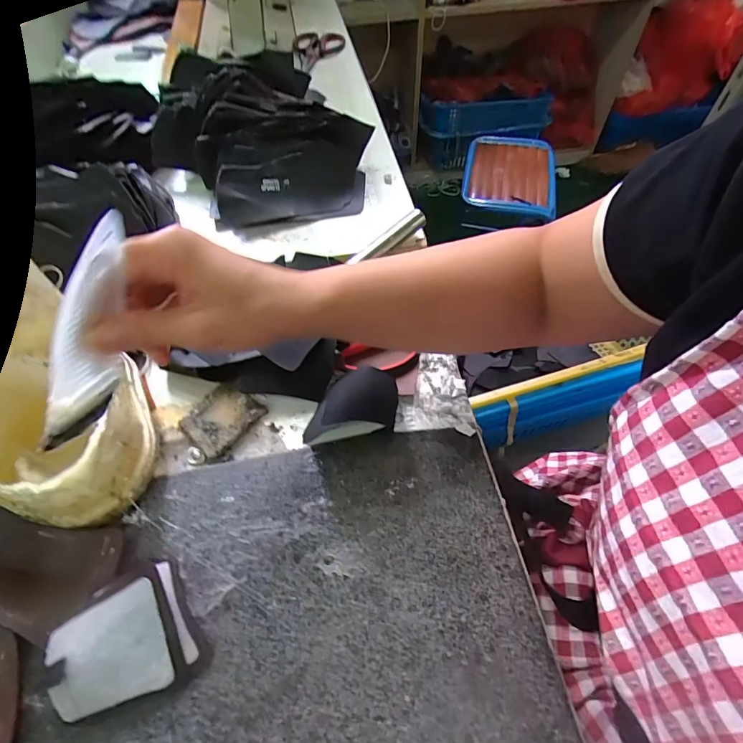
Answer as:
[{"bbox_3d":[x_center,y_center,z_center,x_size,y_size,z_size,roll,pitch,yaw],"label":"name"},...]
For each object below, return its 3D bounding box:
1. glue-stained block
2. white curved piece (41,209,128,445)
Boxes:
[{"bbox_3d":[-0.136,0.042,0.382,0.051,0.011,0.059,32,61,22],"label":"glue-stained block"},{"bbox_3d":[-0.151,-0.020,0.233,0.011,0.135,0.041,32,23,17],"label":"white curved piece"}]

